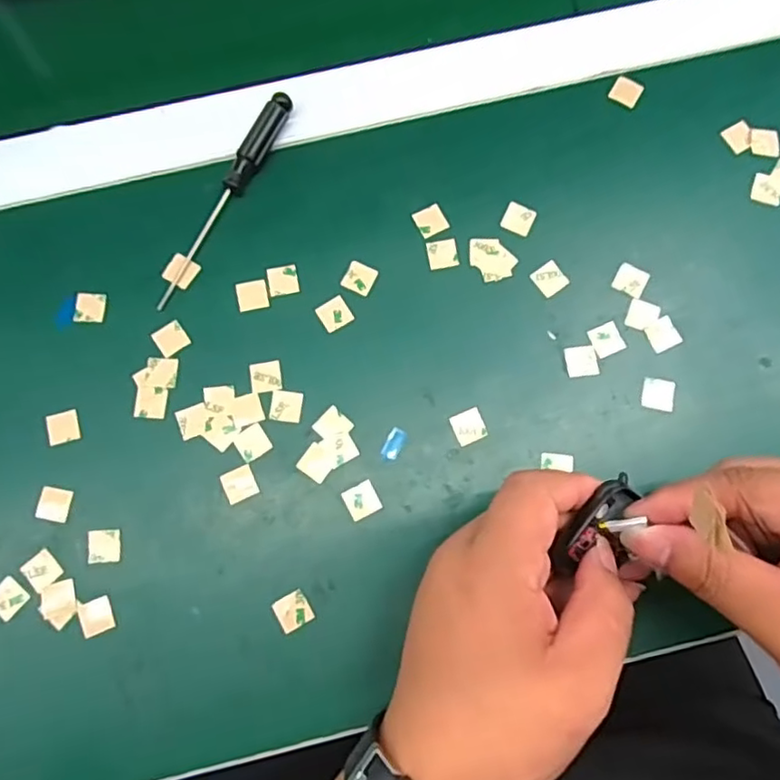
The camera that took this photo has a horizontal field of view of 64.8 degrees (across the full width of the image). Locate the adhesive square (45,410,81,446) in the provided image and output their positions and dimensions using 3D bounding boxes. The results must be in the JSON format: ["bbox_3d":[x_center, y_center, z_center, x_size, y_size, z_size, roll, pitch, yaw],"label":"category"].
[{"bbox_3d":[-0.164,0.019,0.308,0.015,0.004,0.015,-15,79,-3],"label":"adhesive square"}]

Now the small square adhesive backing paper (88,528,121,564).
[{"bbox_3d":[-0.138,0.075,0.296,0.015,0.004,0.015,-6,79,-1],"label":"small square adhesive backing paper"}]

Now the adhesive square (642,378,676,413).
[{"bbox_3d":[0.136,0.002,0.308,0.016,0.004,0.016,9,79,2],"label":"adhesive square"}]

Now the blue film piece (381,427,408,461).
[{"bbox_3d":[0.002,0.027,0.305,0.009,0.004,0.016,26,80,5],"label":"blue film piece"}]

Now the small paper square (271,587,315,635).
[{"bbox_3d":[-0.045,0.104,0.289,0.016,0.004,0.016,-29,80,-5],"label":"small paper square"}]

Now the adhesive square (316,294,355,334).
[{"bbox_3d":[-0.029,-0.040,0.319,0.016,0.004,0.016,-33,81,-6],"label":"adhesive square"}]

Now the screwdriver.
[{"bbox_3d":[-0.088,-0.102,0.326,0.012,0.011,0.130,28,81,5],"label":"screwdriver"}]

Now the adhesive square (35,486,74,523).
[{"bbox_3d":[-0.164,0.056,0.299,0.014,0.004,0.015,9,79,2],"label":"adhesive square"}]

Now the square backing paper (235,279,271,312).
[{"bbox_3d":[-0.072,-0.050,0.321,0.015,0.004,0.015,-13,79,-2],"label":"square backing paper"}]

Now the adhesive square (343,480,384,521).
[{"bbox_3d":[-0.013,0.054,0.299,0.016,0.004,0.016,-28,80,-5],"label":"adhesive square"}]

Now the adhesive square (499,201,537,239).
[{"bbox_3d":[0.069,-0.092,0.328,0.016,0.004,0.016,22,80,4],"label":"adhesive square"}]

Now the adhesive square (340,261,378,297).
[{"bbox_3d":[-0.016,-0.059,0.322,0.016,0.004,0.016,25,80,5],"label":"adhesive square"}]

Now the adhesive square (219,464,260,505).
[{"bbox_3d":[-0.074,0.046,0.302,0.016,0.004,0.016,-25,80,-4],"label":"adhesive square"}]

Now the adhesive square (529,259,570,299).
[{"bbox_3d":[0.084,-0.059,0.321,0.016,0.004,0.017,-33,81,-6],"label":"adhesive square"}]

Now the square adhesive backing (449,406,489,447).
[{"bbox_3d":[0.040,0.018,0.306,0.016,0.004,0.016,-22,80,-4],"label":"square adhesive backing"}]

